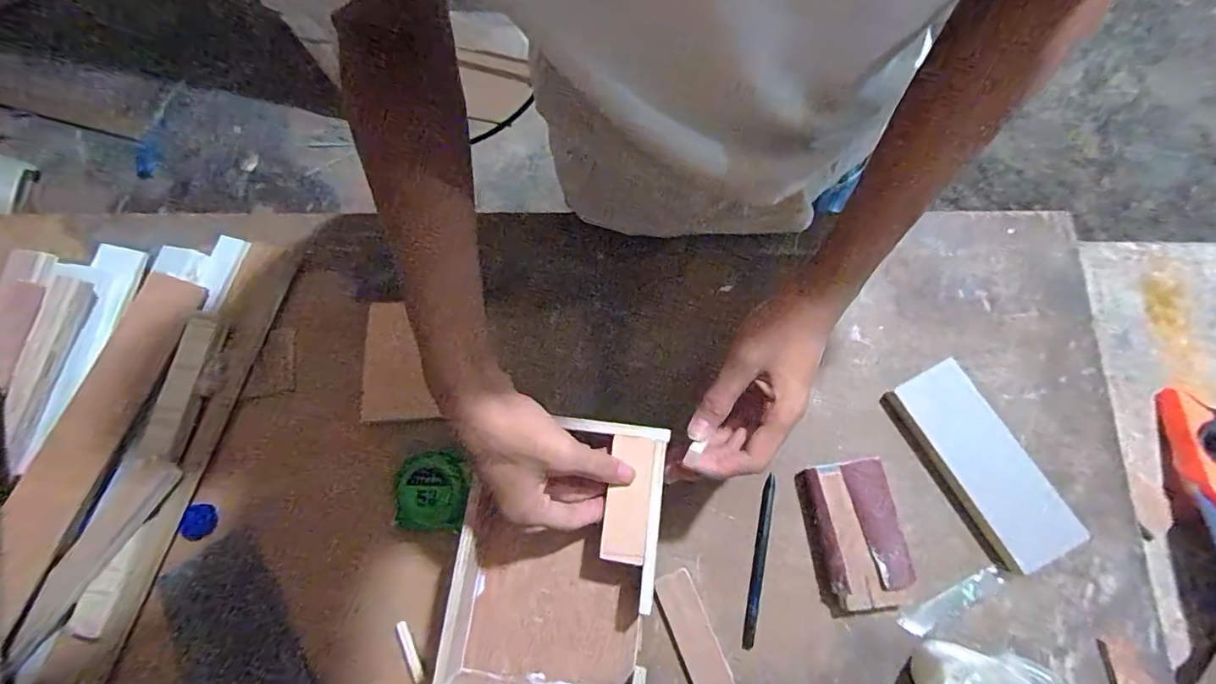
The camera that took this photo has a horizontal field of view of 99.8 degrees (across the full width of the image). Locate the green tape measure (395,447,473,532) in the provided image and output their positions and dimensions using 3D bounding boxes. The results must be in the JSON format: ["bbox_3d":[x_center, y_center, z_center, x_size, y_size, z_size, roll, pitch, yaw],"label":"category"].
[{"bbox_3d":[-0.153,0.130,0.452,0.066,0.025,0.066,0,71,2],"label":"green tape measure"}]

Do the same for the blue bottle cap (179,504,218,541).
[{"bbox_3d":[-0.385,0.170,0.482,0.030,0.013,0.032,-1,74,5],"label":"blue bottle cap"}]

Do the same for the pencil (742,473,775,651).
[{"bbox_3d":[0.129,0.185,0.434,0.010,0.009,0.138,10,76,8],"label":"pencil"}]

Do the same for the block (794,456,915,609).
[{"bbox_3d":[0.205,0.159,0.427,0.067,0.030,0.110,-9,74,2],"label":"block"}]

